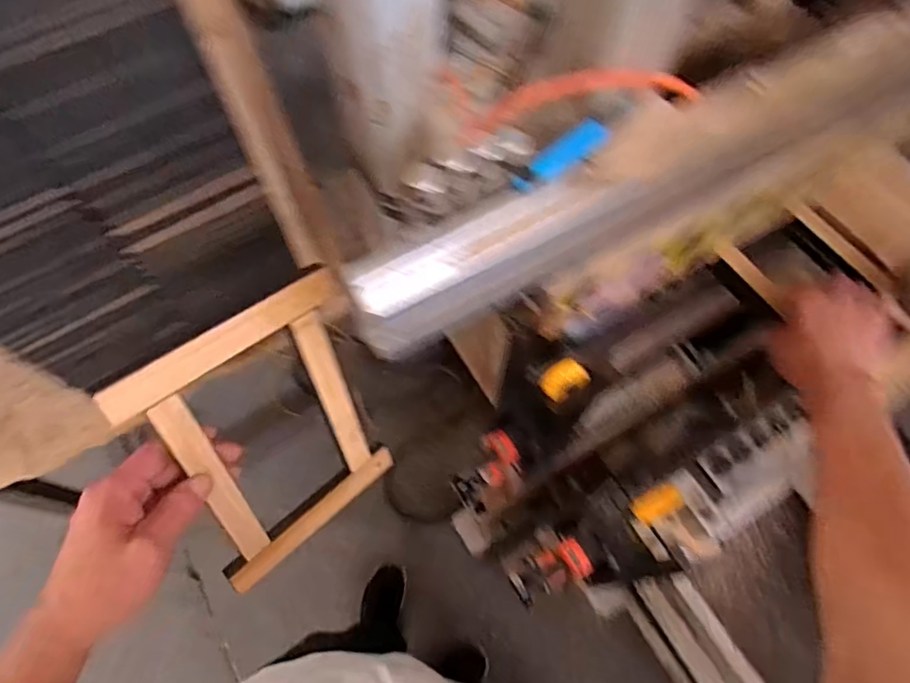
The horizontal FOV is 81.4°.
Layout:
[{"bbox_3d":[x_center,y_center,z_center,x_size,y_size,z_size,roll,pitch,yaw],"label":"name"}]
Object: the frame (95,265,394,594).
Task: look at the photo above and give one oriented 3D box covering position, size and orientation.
[{"bbox_3d":[-0.143,0.077,0.439,0.023,0.235,0.178,26,50,35],"label":"frame"}]

